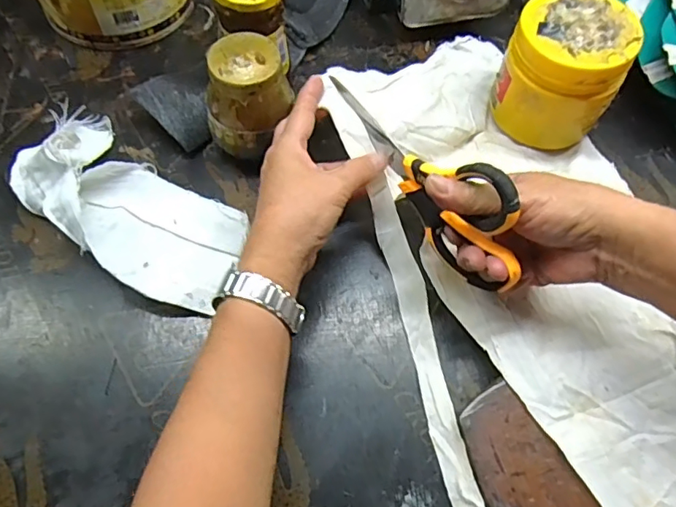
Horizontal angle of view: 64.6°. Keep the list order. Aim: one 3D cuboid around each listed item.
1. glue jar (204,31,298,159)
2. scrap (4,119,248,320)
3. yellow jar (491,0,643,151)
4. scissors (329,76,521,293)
[{"bbox_3d":[-0.071,-0.119,0.433,0.066,0.095,0.061,0,63,-1],"label":"glue jar"},{"bbox_3d":[-0.163,-0.041,0.413,0.201,0.054,0.098,34,67,13],"label":"scrap"},{"bbox_3d":[0.188,-0.151,0.453,0.091,0.102,0.088,1,64,-2],"label":"yellow jar"},{"bbox_3d":[0.057,-0.059,0.372,0.023,0.082,0.196,-30,64,-16],"label":"scissors"}]

